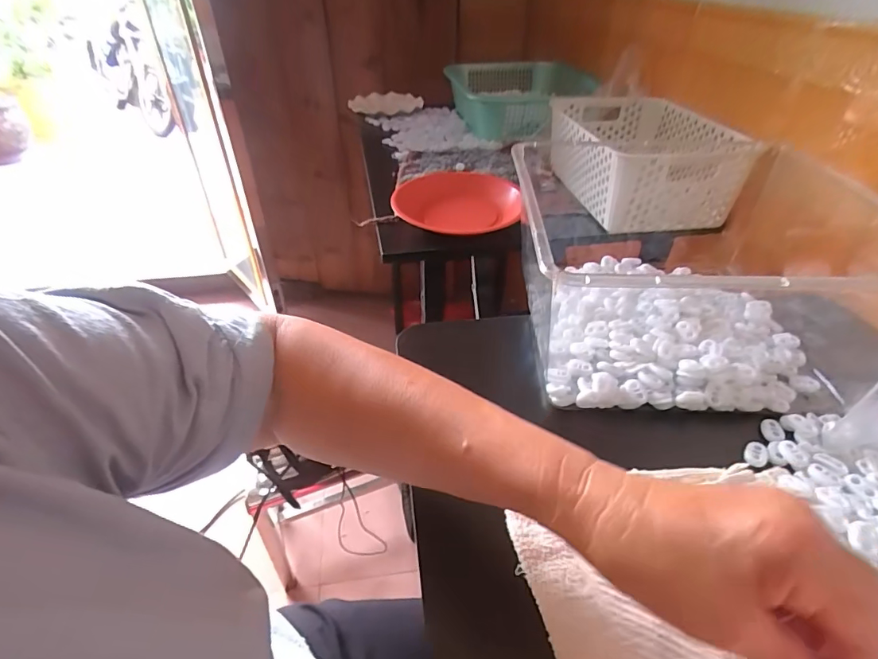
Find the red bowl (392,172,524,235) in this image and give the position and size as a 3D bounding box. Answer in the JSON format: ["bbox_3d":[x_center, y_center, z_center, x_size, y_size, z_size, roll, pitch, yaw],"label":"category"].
[{"bbox_3d":[0.029,-0.189,0.703,0.181,0.028,0.193,0,38,0],"label":"red bowl"}]

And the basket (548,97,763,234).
[{"bbox_3d":[0.308,-0.272,0.745,0.218,0.112,0.332,0,38,1],"label":"basket"}]

